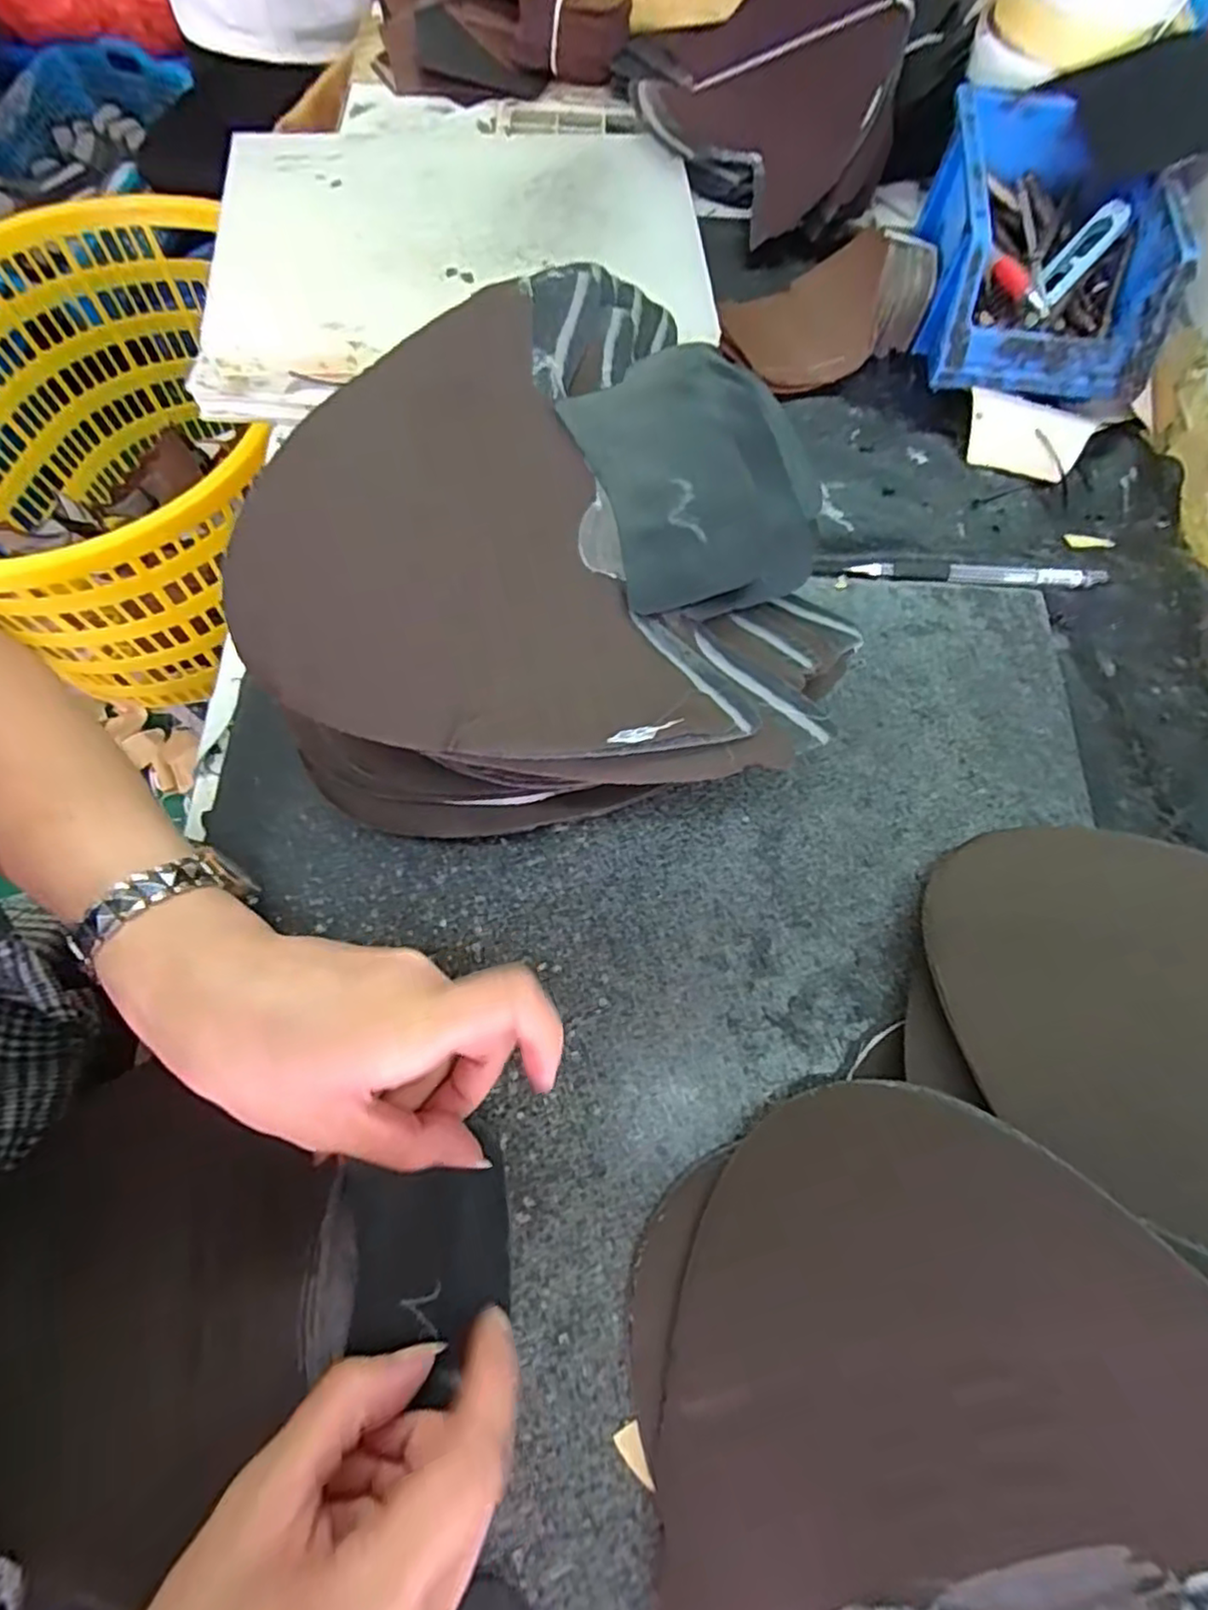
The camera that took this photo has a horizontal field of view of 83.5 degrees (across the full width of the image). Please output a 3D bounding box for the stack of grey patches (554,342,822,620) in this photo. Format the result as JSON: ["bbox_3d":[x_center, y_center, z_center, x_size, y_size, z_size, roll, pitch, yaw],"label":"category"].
[{"bbox_3d":[0.037,-0.126,0.259,0.085,0.021,0.110,-17,73,-6],"label":"stack of grey patches"}]

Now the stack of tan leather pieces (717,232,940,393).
[{"bbox_3d":[0.139,-0.302,0.415,0.129,0.038,0.080,-8,71,-5],"label":"stack of tan leather pieces"}]

